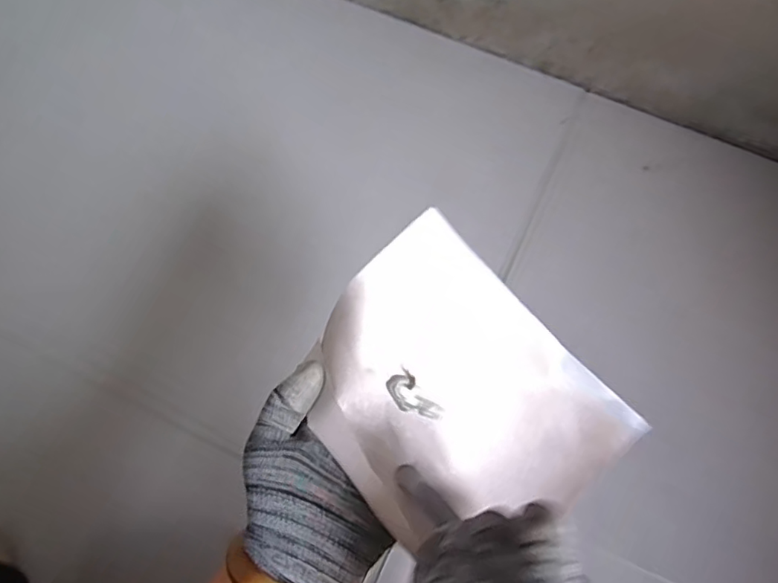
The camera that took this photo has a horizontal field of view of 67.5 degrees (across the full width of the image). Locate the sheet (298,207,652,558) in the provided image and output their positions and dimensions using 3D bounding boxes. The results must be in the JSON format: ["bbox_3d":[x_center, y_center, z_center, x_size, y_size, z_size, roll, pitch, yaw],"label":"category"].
[{"bbox_3d":[0.038,0.057,0.325,0.136,0.044,0.168,-41,74,-14],"label":"sheet"}]

